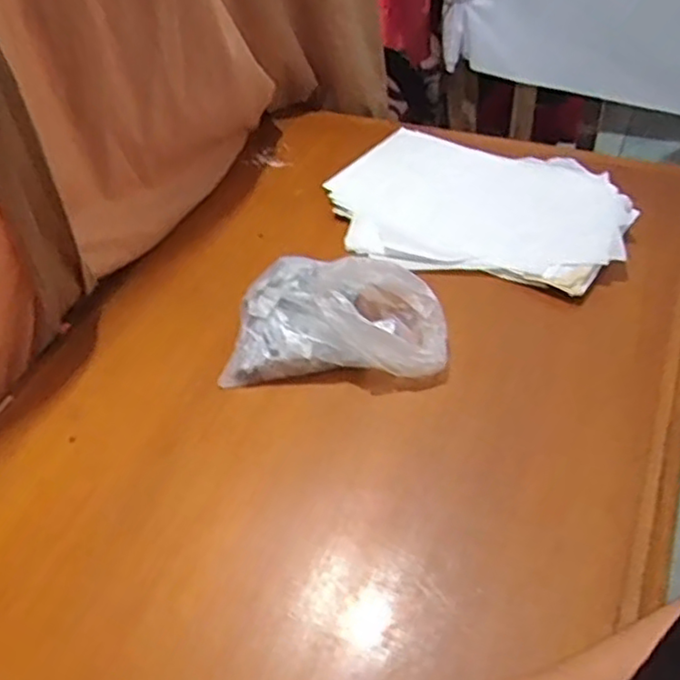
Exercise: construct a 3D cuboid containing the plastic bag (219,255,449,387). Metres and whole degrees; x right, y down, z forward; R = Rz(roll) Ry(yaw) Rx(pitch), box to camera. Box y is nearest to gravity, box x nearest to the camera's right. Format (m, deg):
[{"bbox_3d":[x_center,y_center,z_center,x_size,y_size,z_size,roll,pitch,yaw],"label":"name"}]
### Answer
[{"bbox_3d":[-0.002,-0.043,0.875,0.270,0.102,0.189,1,47,7],"label":"plastic bag"}]

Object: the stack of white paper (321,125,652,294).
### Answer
[{"bbox_3d":[0.197,-0.202,1.039,0.438,0.035,0.303,21,53,24],"label":"stack of white paper"}]

